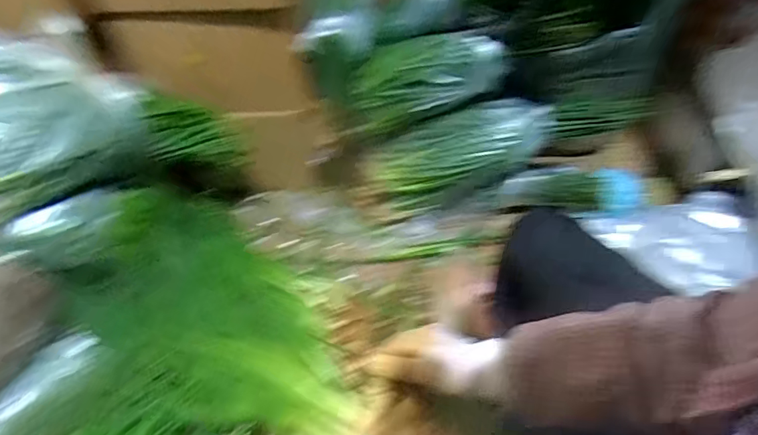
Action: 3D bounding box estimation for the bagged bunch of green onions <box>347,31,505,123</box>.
[{"bbox_3d":[0.097,-0.269,0.926,0.268,0.125,0.073,-9,47,19],"label":"bagged bunch of green onions"}]

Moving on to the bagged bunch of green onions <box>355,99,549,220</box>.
[{"bbox_3d":[0.127,-0.118,0.995,0.425,0.143,0.104,-23,47,19],"label":"bagged bunch of green onions"}]

